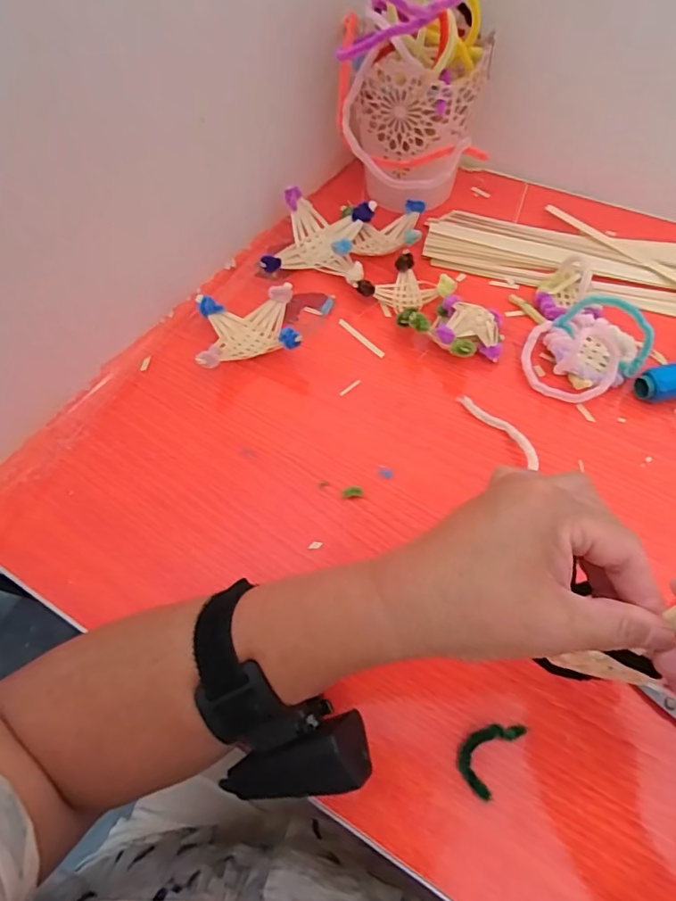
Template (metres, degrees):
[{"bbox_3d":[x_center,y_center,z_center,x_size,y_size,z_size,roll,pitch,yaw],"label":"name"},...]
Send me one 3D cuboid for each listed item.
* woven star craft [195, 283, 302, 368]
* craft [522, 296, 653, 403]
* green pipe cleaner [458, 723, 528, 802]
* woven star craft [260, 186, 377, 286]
[{"bbox_3d":[-0.076,-0.102,0.440,0.083,0.035,0.081,-10,60,-2],"label":"woven star craft"},{"bbox_3d":[0.196,-0.088,0.396,0.090,0.057,0.074,-25,62,-10],"label":"craft"},{"bbox_3d":[0.084,0.167,0.284,0.024,0.006,0.043,32,67,20],"label":"green pipe cleaner"},{"bbox_3d":[-0.017,-0.204,0.490,0.092,0.040,0.096,8,61,8],"label":"woven star craft"}]

